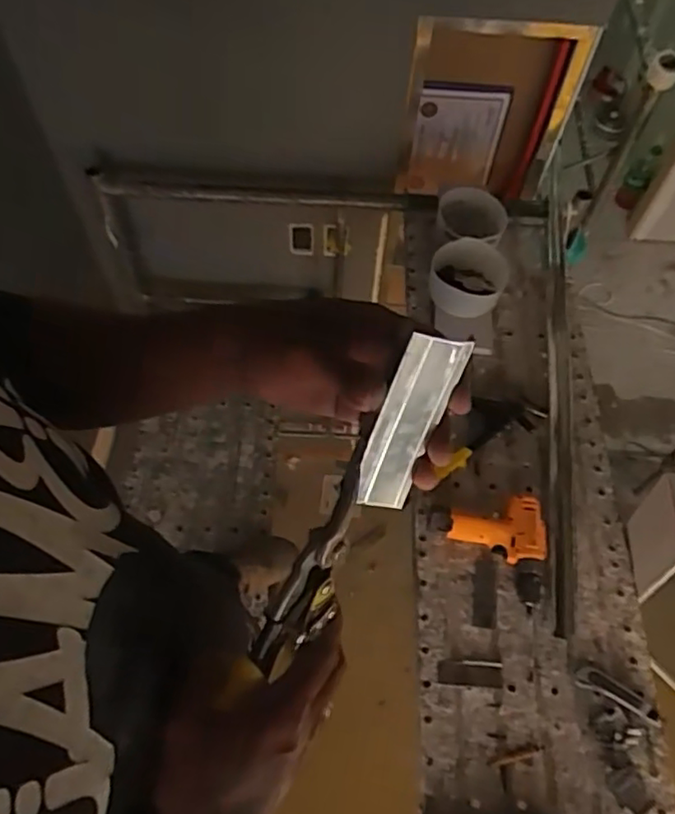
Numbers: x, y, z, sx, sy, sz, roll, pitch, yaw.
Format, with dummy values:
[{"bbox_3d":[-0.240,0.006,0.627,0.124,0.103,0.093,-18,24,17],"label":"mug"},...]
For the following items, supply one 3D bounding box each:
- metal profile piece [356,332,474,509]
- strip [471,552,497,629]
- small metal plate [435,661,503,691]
[{"bbox_3d":[0.037,0.010,0.340,0.030,0.105,0.019,25,24,11],"label":"metal profile piece"},{"bbox_3d":[0.254,0.314,1.074,0.043,0.007,0.122,10,68,0],"label":"strip"},{"bbox_3d":[0.213,0.430,1.010,0.102,0.004,0.040,3,60,2],"label":"small metal plate"}]

